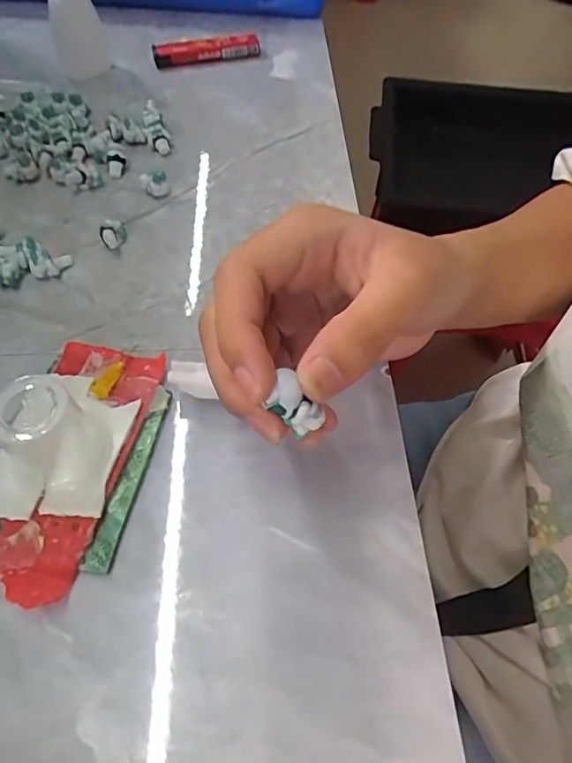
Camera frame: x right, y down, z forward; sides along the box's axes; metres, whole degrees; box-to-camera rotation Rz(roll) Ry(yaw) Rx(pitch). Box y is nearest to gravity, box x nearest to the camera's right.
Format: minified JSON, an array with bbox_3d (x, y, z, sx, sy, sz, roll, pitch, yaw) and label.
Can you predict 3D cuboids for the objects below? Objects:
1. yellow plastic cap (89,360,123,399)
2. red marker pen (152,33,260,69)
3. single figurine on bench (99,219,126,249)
[{"bbox_3d":[-0.077,-0.002,0.223,0.008,0.004,0.019,30,62,17],"label":"yellow plastic cap"},{"bbox_3d":[-0.058,-0.247,0.382,0.079,0.012,0.016,-13,60,-8],"label":"red marker pen"},{"bbox_3d":[-0.091,-0.077,0.272,0.013,0.013,0.015,-22,61,-14],"label":"single figurine on bench"}]

